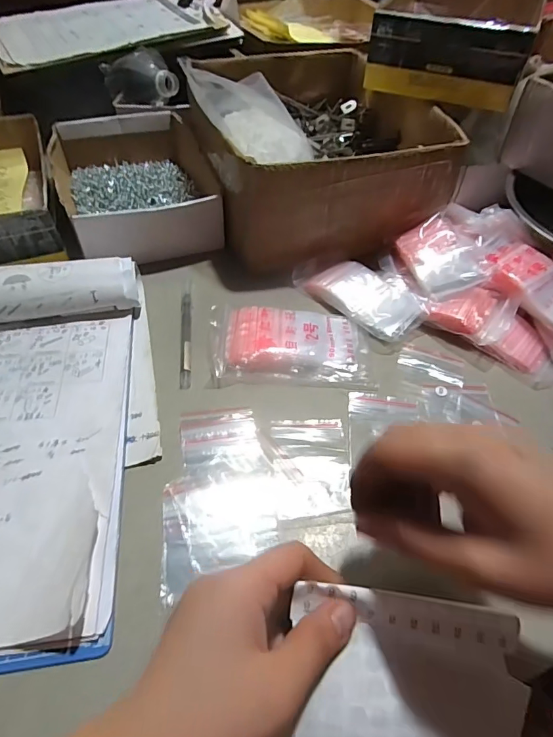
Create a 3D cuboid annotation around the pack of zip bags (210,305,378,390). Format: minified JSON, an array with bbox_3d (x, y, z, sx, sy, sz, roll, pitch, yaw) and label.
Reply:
[{"bbox_3d":[0.015,-0.023,0.404,0.145,0.016,0.088,1,50,-1],"label":"pack of zip bags"}]

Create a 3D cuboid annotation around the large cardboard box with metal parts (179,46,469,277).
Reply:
[{"bbox_3d":[0.043,-0.285,0.553,0.271,0.104,0.334,-13,52,-13],"label":"large cardboard box with metal parts"}]

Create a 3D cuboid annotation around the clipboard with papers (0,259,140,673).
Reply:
[{"bbox_3d":[-0.224,0.040,0.325,0.238,0.045,0.319,-5,51,-6],"label":"clipboard with papers"}]

